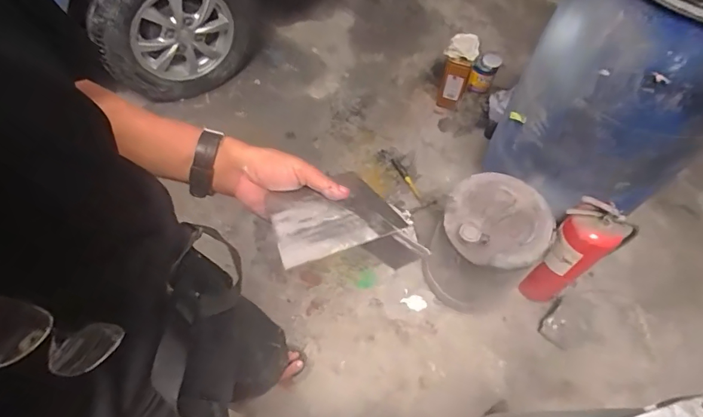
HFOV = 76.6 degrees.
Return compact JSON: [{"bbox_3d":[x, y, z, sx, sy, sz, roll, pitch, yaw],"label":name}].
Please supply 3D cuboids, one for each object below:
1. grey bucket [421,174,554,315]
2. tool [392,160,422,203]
[{"bbox_3d":[0.410,0.137,1.454,0.300,0.424,0.344,32,63,15],"label":"grey bucket"},{"bbox_3d":[0.243,-0.122,1.924,0.028,0.019,0.243,-25,63,-17],"label":"tool"}]

